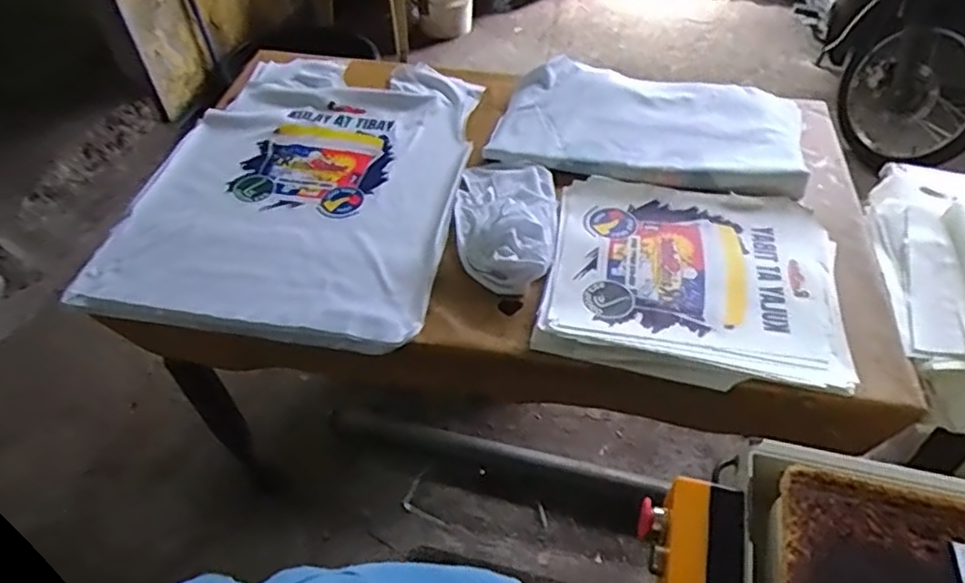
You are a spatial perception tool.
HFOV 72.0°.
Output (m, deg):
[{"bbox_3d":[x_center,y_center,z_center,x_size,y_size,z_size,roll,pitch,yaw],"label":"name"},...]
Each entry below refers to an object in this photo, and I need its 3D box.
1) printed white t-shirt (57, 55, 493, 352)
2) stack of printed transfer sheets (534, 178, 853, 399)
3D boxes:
[{"bbox_3d":[-0.305,-0.216,1.198,0.553,0.032,0.711,7,50,9],"label":"printed white t-shirt"},{"bbox_3d":[0.311,-0.030,0.987,0.412,0.025,0.370,9,50,10],"label":"stack of printed transfer sheets"}]

